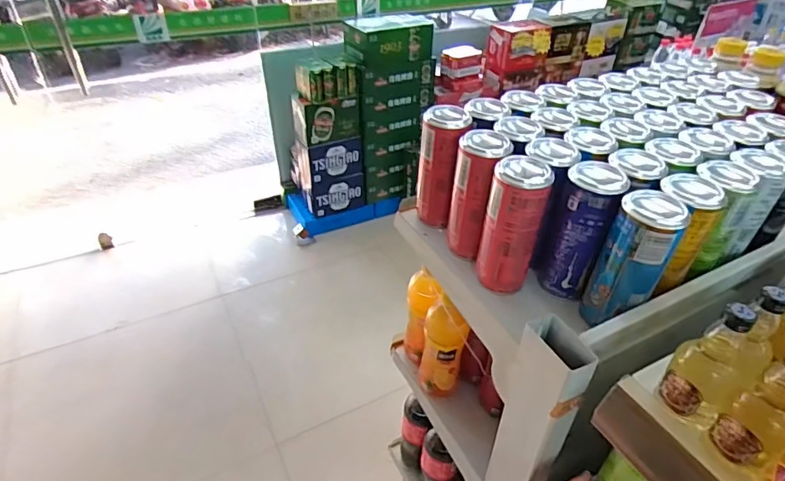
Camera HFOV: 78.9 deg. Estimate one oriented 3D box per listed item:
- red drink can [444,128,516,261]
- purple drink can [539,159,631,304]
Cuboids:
[{"bbox_3d":[0.096,-0.050,0.546,0.057,0.141,0.056,8,38,9],"label":"red drink can"},{"bbox_3d":[0.193,-0.007,0.497,0.056,0.140,0.052,14,39,17],"label":"purple drink can"}]

